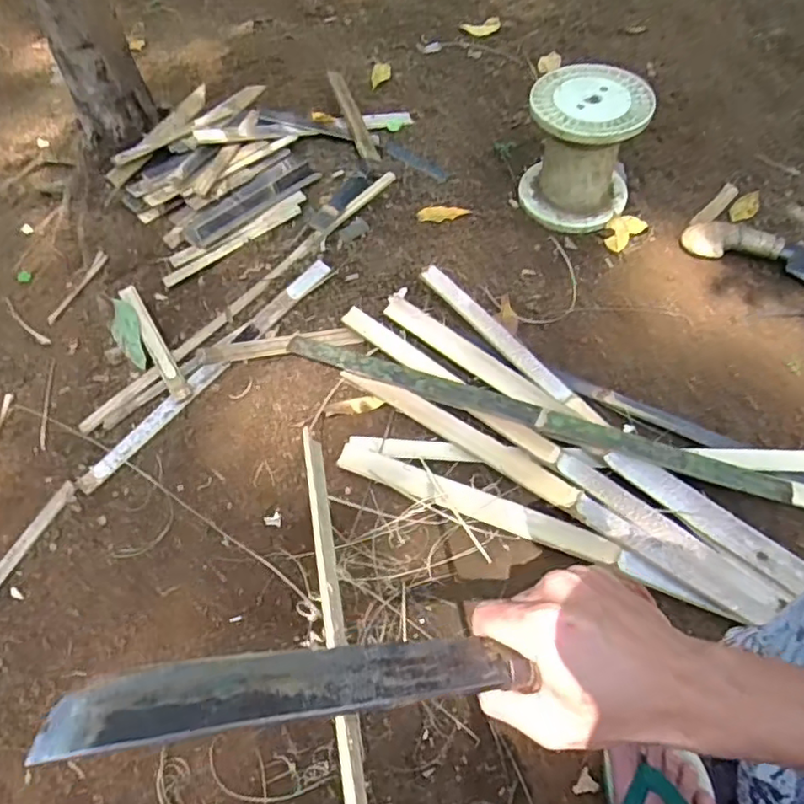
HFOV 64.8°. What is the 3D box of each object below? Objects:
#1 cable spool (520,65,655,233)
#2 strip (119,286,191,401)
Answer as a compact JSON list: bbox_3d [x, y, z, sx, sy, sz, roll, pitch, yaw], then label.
[{"bbox_3d":[0.321,-0.450,1.136,0.190,0.203,0.230,12,57,11],"label":"cable spool"},{"bbox_3d":[-0.383,-0.098,0.974,0.028,0.016,0.242,-29,59,-15],"label":"strip"}]

